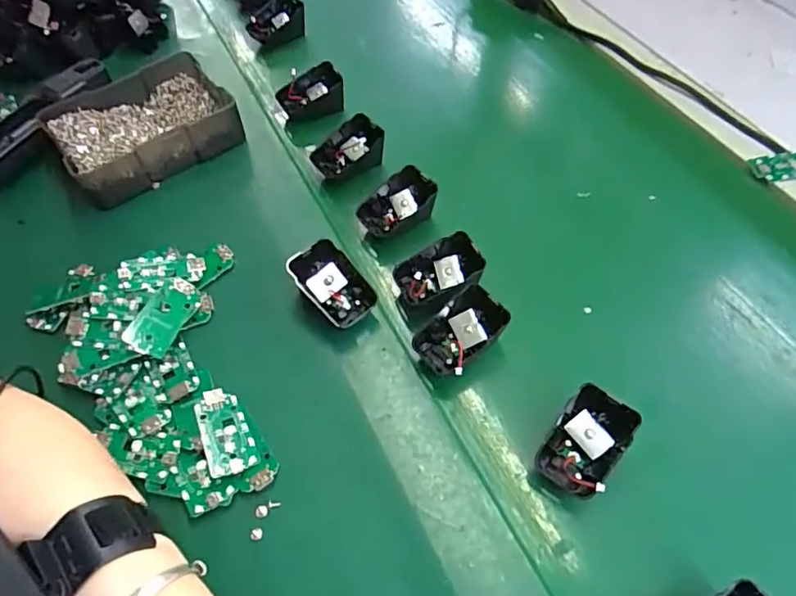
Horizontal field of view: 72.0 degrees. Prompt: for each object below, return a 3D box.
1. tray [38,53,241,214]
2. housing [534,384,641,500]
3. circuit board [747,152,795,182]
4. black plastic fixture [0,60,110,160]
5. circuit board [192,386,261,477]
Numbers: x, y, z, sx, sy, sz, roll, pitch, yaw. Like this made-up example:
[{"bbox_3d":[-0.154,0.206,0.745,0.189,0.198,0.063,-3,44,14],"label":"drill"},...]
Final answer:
[{"bbox_3d":[-0.251,-0.171,0.544,0.161,0.041,0.145,-31,57,-17],"label":"tray"},{"bbox_3d":[0.125,0.099,0.366,0.045,0.040,0.064,33,61,22],"label":"housing"},{"bbox_3d":[0.384,-0.130,0.535,0.070,0.004,0.030,-11,70,8],"label":"circuit board"},{"bbox_3d":[-0.362,-0.180,0.550,0.166,0.021,0.046,-44,66,-10],"label":"black plastic fixture"},{"bbox_3d":[-0.121,0.093,0.383,0.032,0.008,0.064,-22,55,-11],"label":"circuit board"}]

